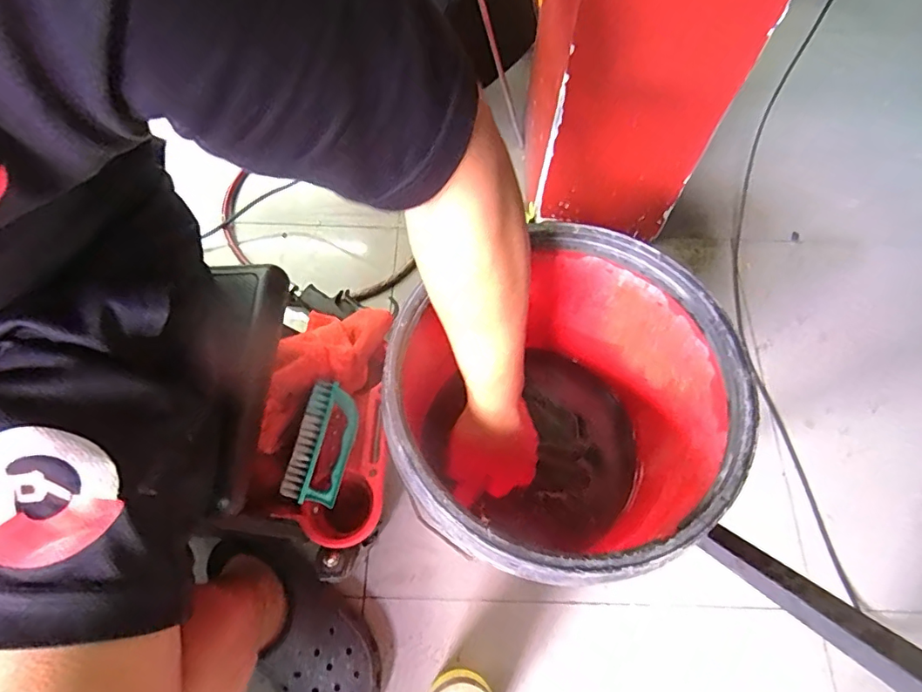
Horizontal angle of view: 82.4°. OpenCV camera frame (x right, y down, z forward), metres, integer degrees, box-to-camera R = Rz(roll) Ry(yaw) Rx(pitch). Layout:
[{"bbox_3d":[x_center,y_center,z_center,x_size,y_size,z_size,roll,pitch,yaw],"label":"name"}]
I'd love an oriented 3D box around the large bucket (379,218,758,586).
[{"bbox_3d":[0.084,0.101,0.595,0.306,0.360,0.287,1,65,-2],"label":"large bucket"}]

